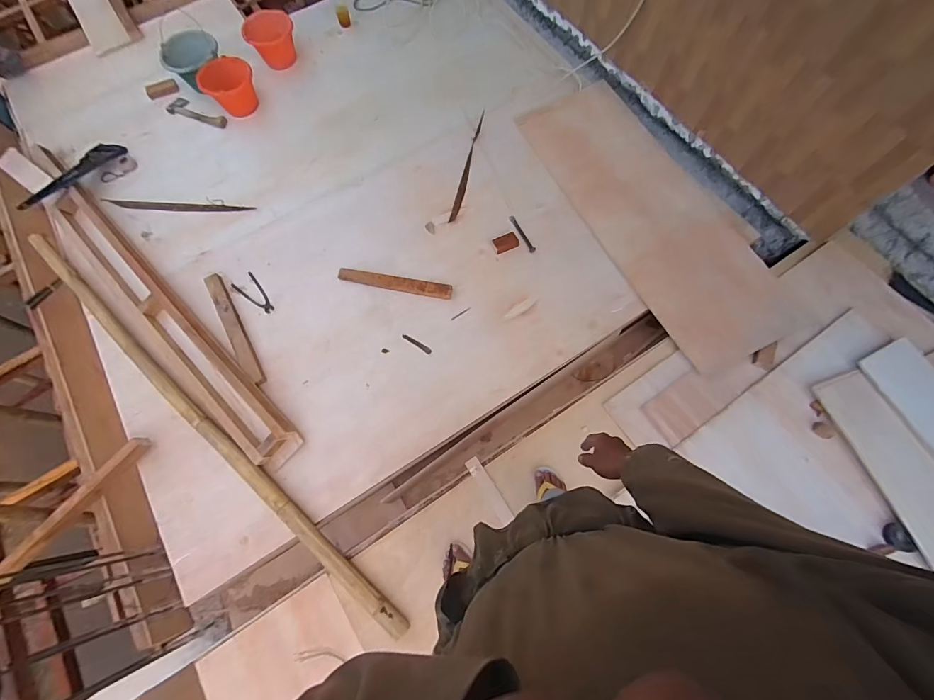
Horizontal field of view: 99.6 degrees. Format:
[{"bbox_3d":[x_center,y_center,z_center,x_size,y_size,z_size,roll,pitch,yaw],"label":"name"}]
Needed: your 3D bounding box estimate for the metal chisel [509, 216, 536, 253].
[{"bbox_3d":[0.241,-0.511,1.722,0.026,0.015,0.206,-26,72,-6],"label":"metal chisel"}]

